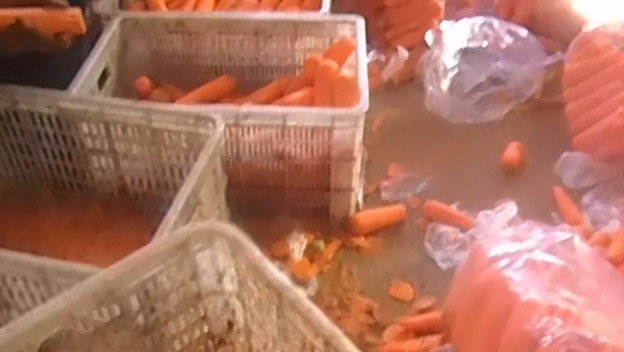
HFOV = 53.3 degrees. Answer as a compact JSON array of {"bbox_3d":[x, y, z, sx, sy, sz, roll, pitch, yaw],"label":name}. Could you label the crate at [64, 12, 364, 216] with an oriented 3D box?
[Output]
[{"bbox_3d":[-0.151,-0.123,1.192,0.501,0.228,0.378,-3,41,0],"label":"crate"}]

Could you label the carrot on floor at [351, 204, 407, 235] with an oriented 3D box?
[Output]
[{"bbox_3d":[0.124,0.078,1.137,0.099,0.037,0.029,-11,42,-10],"label":"carrot on floor"}]

